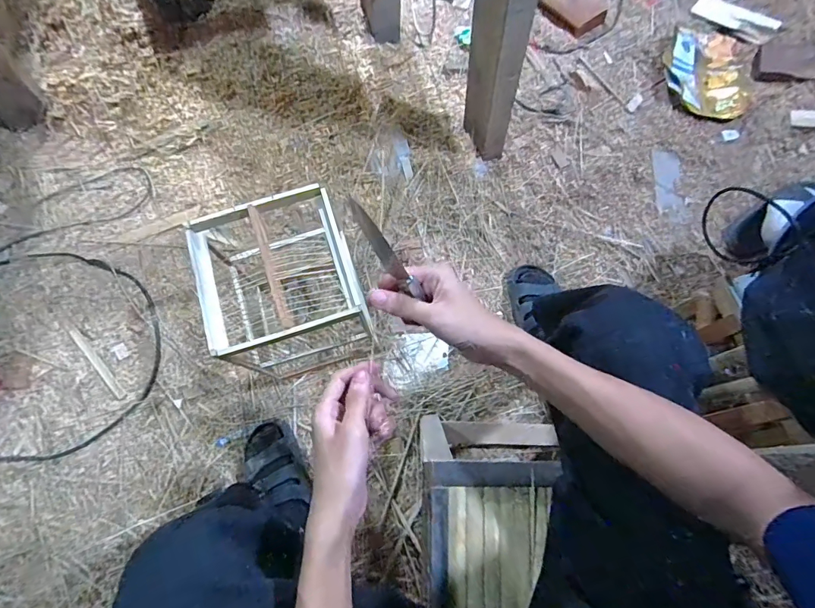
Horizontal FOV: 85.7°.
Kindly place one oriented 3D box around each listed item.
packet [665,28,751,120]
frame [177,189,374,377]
[{"bbox_3d":[0.811,-0.645,1.207,0.200,0.035,0.304,3,73,0],"label":"packet"},{"bbox_3d":[-0.206,-0.005,0.815,0.228,0.360,0.217,-18,71,-6],"label":"frame"}]

